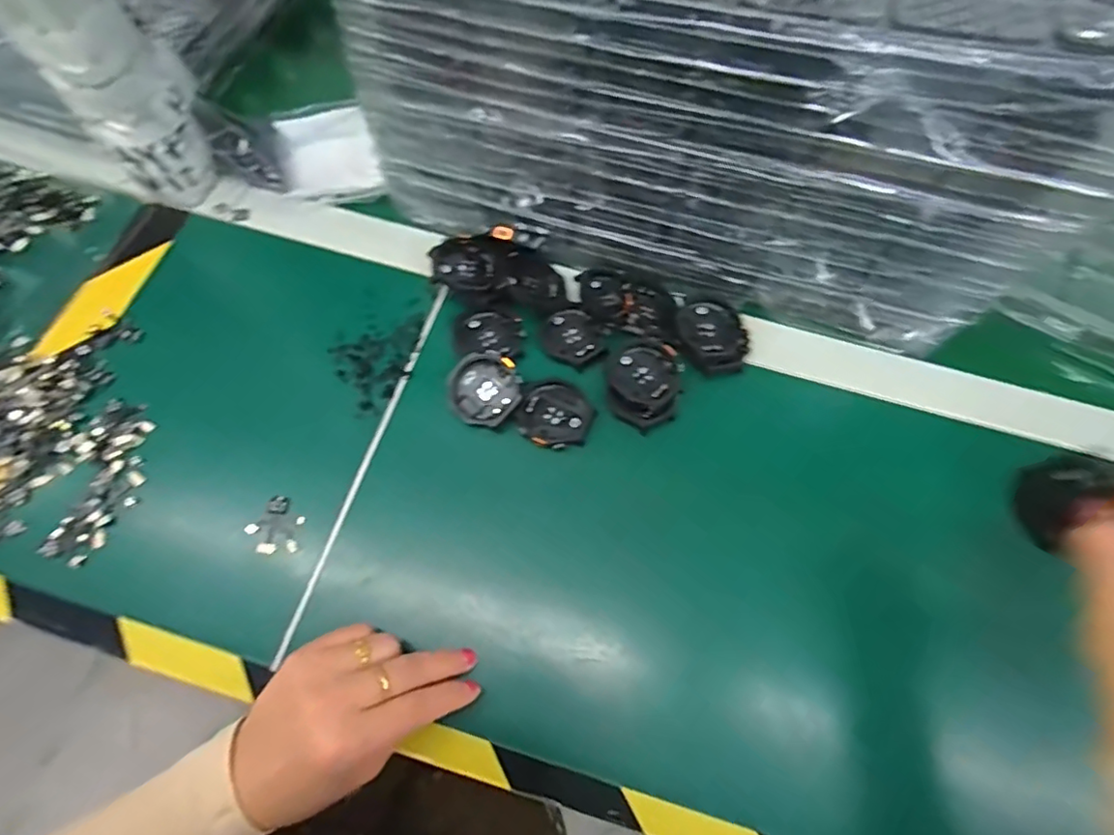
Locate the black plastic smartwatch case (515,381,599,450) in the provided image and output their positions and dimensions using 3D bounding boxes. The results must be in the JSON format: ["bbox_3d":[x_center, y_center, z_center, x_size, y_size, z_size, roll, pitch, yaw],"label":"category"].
[{"bbox_3d":[-0.001,-0.001,0.391,0.049,0.006,0.049,-32,71,-15],"label":"black plastic smartwatch case"}]

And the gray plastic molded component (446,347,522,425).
[{"bbox_3d":[-0.049,-0.019,0.391,0.046,0.018,0.050,1,66,-2],"label":"gray plastic molded component"}]

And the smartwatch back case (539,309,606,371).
[{"bbox_3d":[0.010,-0.058,0.416,0.041,0.013,0.047,-10,67,-7],"label":"smartwatch back case"}]

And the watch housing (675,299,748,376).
[{"bbox_3d":[0.111,-0.058,0.414,0.049,0.017,0.055,-13,68,-8],"label":"watch housing"}]

